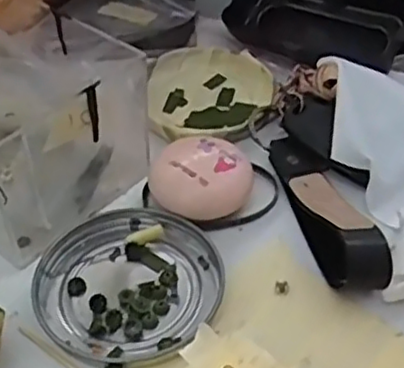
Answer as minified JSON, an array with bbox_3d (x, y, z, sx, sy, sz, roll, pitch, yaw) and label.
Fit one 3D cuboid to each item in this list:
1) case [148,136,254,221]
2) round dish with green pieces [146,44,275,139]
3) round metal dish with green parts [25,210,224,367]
[{"bbox_3d":[0.000,-0.002,0.330,0.046,0.023,0.040,9,46,10],"label":"case"},{"bbox_3d":[0.001,-0.050,0.391,0.069,0.015,0.081,13,47,14],"label":"round dish with green pieces"},{"bbox_3d":[-0.032,0.042,0.298,0.076,0.008,0.072,-1,45,1],"label":"round metal dish with green parts"}]

